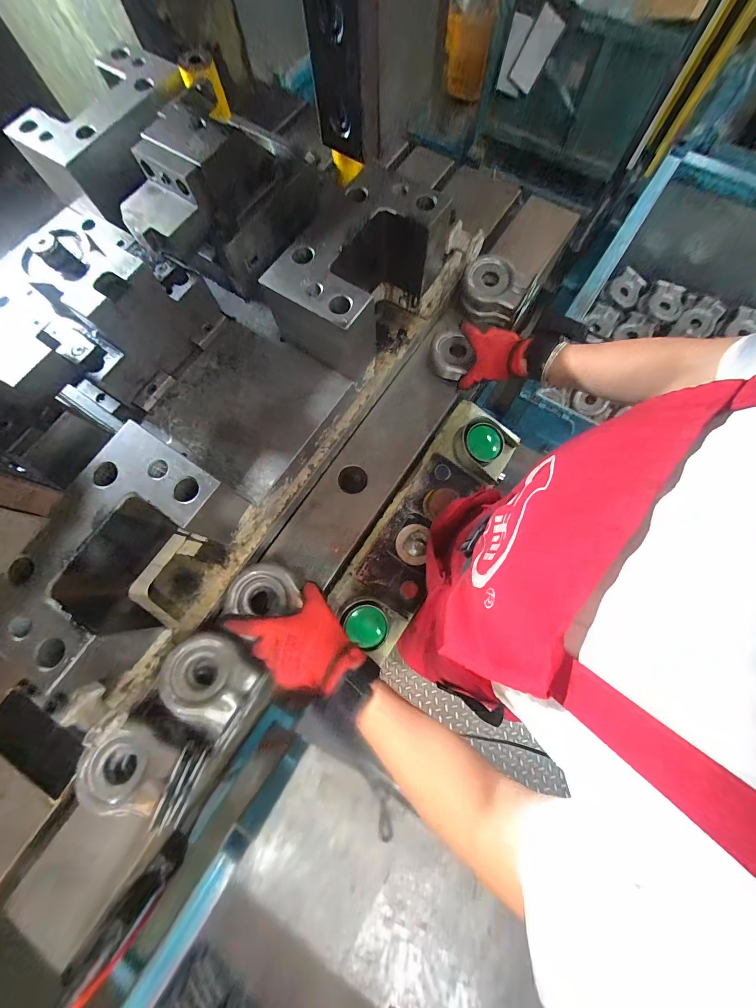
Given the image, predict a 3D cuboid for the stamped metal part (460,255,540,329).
[{"bbox_3d":[0.224,-0.398,0.661,0.130,0.065,0.100,23,77,8],"label":"stamped metal part"}]

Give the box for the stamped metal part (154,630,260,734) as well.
[{"bbox_3d":[-0.227,0.234,0.474,0.120,0.058,0.093,31,78,10],"label":"stamped metal part"}]

